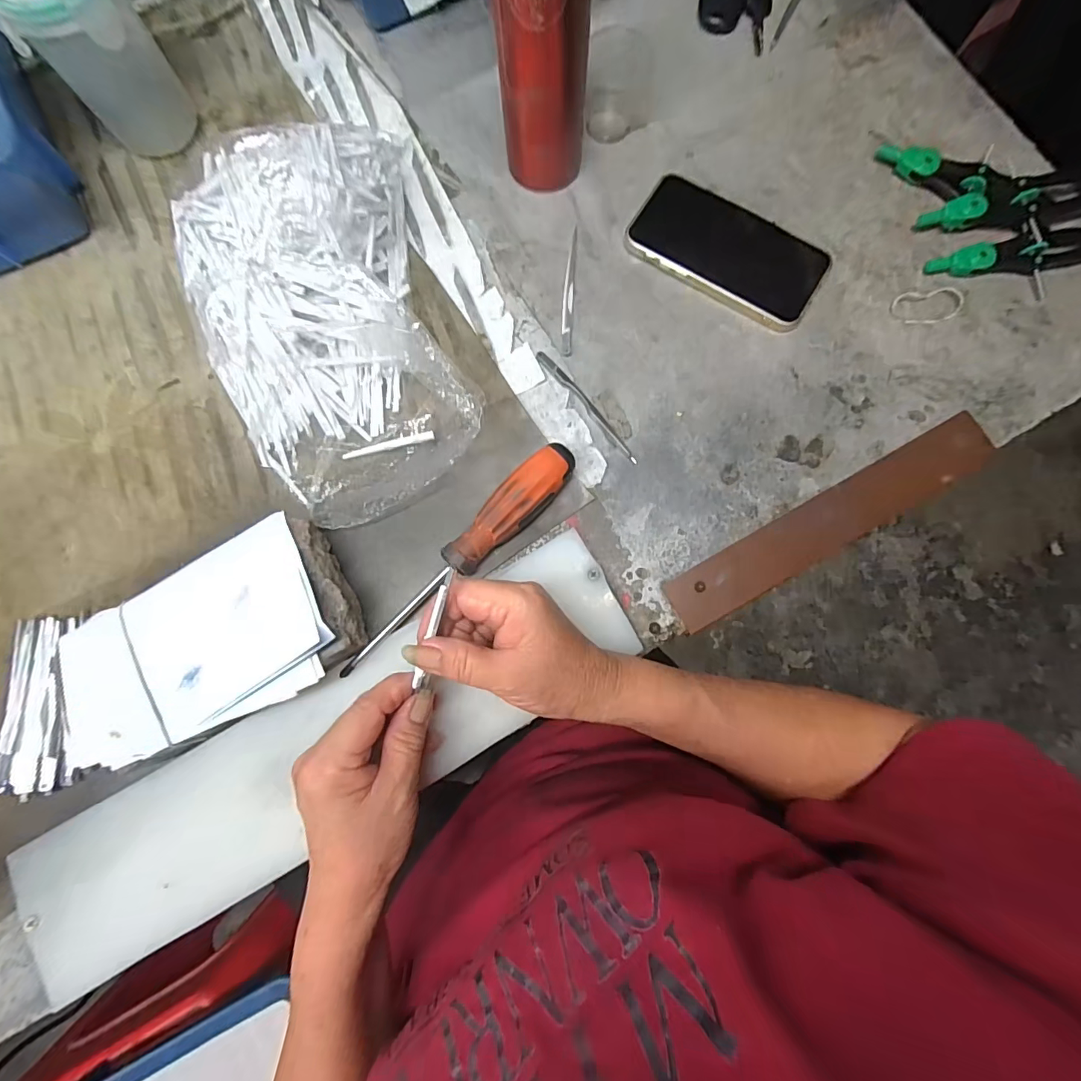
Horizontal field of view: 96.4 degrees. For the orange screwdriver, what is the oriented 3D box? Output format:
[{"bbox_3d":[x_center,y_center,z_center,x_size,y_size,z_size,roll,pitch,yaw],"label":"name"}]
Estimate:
[{"bbox_3d":[-0.052,0.011,0.321,0.195,0.032,0.028,-44,83,-7],"label":"orange screwdriver"}]

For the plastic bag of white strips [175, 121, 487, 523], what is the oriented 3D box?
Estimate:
[{"bbox_3d":[-0.150,-0.153,0.338,0.178,0.053,0.280,-18,81,-3],"label":"plastic bag of white strips"}]

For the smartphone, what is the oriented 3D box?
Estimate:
[{"bbox_3d":[0.145,-0.225,0.373,0.147,0.010,0.086,31,82,5],"label":"smartphone"}]

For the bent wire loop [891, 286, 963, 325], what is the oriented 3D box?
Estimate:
[{"bbox_3d":[0.292,-0.177,0.365,0.054,0.004,0.026,-8,86,2],"label":"bent wire loop"}]

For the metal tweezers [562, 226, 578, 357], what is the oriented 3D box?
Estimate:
[{"bbox_3d":[0.022,-0.193,0.371,0.008,0.004,0.108,3,80,1],"label":"metal tweezers"}]

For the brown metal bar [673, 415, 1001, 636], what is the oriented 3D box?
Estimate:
[{"bbox_3d":[0.204,-0.015,0.336,0.253,0.004,0.040,-29,81,-4],"label":"brown metal bar"}]

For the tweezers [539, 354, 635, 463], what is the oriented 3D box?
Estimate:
[{"bbox_3d":[0.035,-0.099,0.354,0.008,0.004,0.109,-39,82,-6],"label":"tweezers"}]

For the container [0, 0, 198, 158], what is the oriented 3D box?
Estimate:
[{"bbox_3d":[-0.307,-0.341,0.341,0.083,0.108,0.076,-34,82,-5],"label":"container"}]

